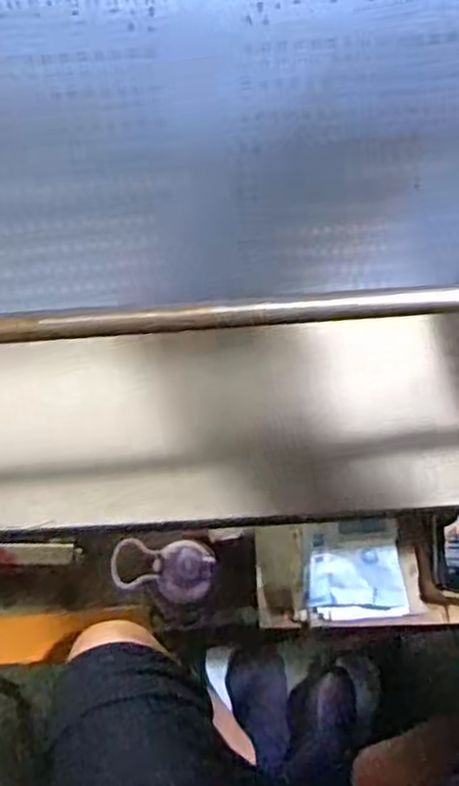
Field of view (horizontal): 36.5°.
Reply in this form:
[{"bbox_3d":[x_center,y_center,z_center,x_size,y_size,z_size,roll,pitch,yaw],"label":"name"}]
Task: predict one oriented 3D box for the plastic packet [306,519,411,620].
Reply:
[{"bbox_3d":[0.116,0.168,0.642,0.096,0.035,0.087,-2,98,-8],"label":"plastic packet"}]

